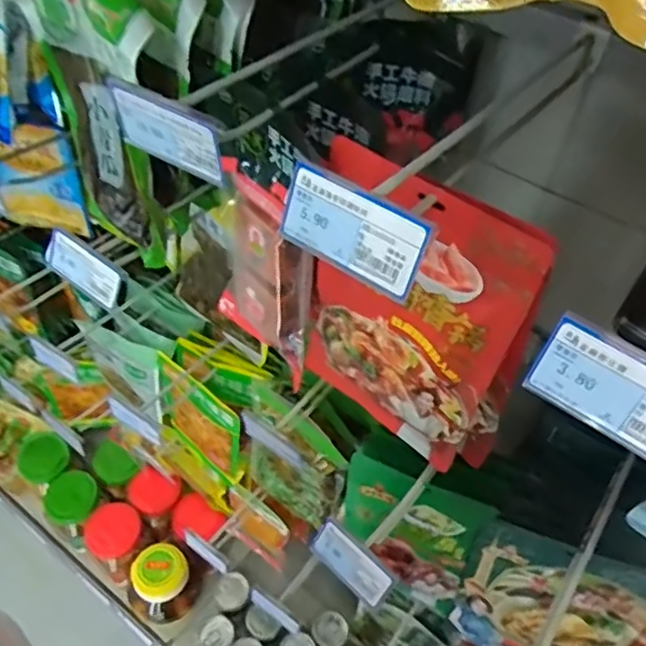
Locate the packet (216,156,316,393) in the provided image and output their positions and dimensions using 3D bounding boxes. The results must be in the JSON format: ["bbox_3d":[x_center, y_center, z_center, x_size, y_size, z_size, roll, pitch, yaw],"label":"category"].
[{"bbox_3d":[-0.055,-0.043,0.567,0.019,0.197,0.130,-29,57,-26],"label":"packet"}]

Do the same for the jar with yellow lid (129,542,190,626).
[{"bbox_3d":[-0.299,0.482,1.151,0.104,0.162,0.109,2,49,-3],"label":"jar with yellow lid"}]

